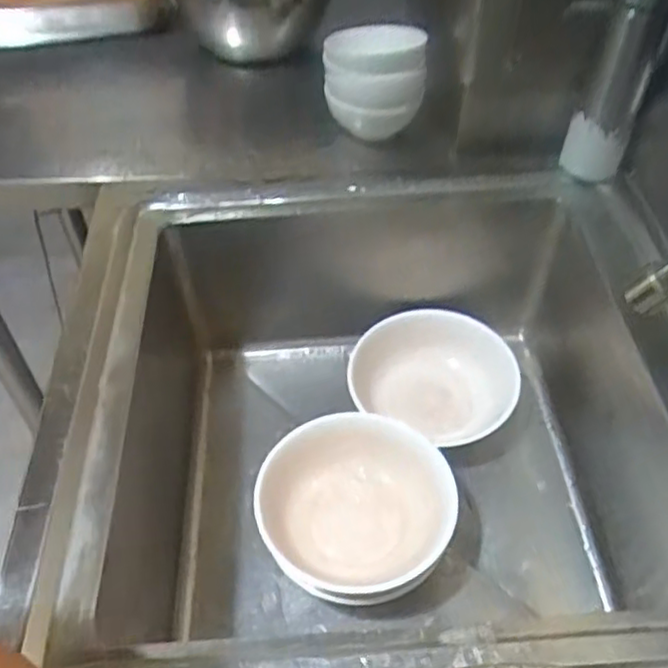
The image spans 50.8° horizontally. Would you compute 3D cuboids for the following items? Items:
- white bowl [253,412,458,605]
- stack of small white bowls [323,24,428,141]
[{"bbox_3d":[0.021,0.181,0.718,0.189,0.098,0.179,-1,48,1],"label":"white bowl"},{"bbox_3d":[0.051,-0.304,0.846,0.114,0.122,0.091,2,48,3],"label":"stack of small white bowls"}]

